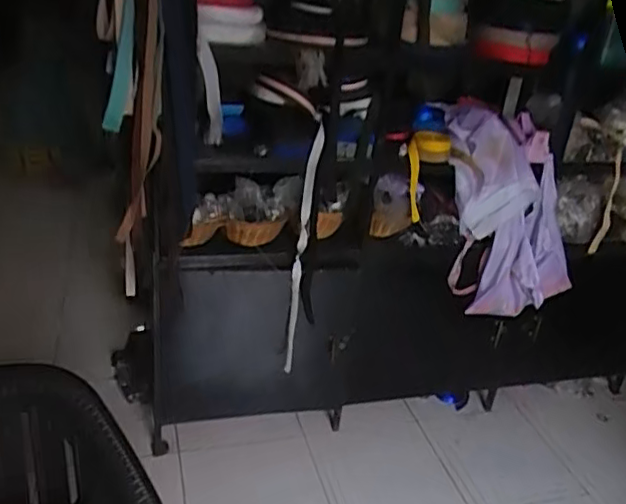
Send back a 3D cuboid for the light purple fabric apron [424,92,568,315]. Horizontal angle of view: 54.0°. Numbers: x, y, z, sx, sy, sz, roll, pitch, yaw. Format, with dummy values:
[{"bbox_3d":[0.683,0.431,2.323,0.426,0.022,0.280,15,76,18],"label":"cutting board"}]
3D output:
[{"bbox_3d":[0.543,-0.128,1.782,0.397,0.644,0.226,-26,19,-21],"label":"light purple fabric apron"}]

